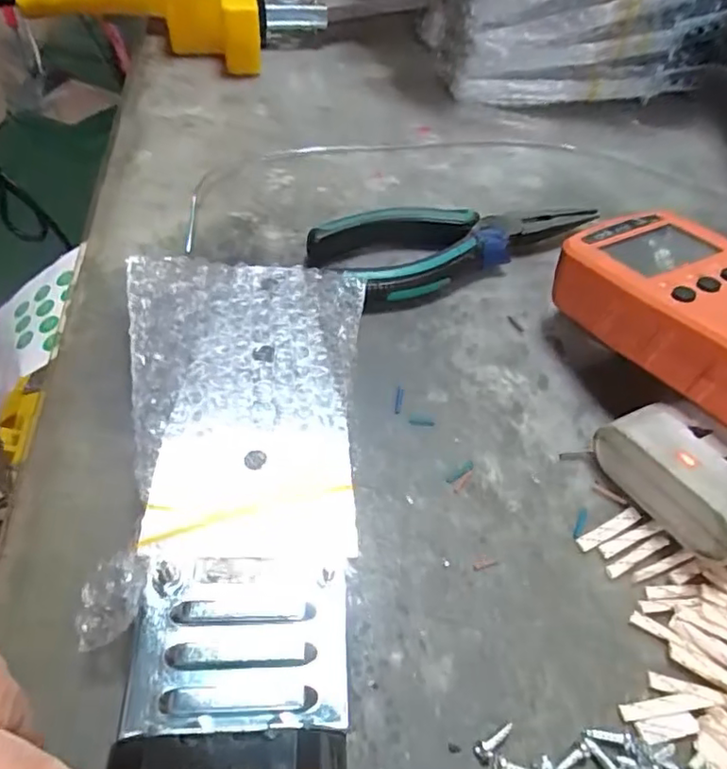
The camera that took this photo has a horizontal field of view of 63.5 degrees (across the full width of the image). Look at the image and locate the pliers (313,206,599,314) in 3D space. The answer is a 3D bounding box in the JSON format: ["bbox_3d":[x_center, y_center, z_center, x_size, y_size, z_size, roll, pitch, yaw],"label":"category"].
[{"bbox_3d":[0.047,-0.076,0.308,0.151,0.018,0.053,-18,57,-17],"label":"pliers"}]

